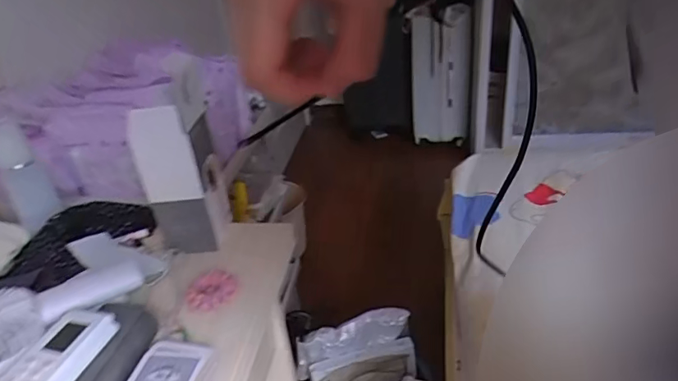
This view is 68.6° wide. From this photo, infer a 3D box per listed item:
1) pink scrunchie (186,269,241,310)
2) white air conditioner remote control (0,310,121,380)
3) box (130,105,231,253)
[{"bbox_3d":[-0.130,0.104,0.511,0.045,0.017,0.052,23,42,40],"label":"pink scrunchie"},{"bbox_3d":[-0.229,0.141,0.382,0.051,0.015,0.123,3,32,16],"label":"white air conditioner remote control"},{"bbox_3d":[-0.179,-0.022,0.567,0.068,0.171,0.073,-5,31,3],"label":"box"}]

